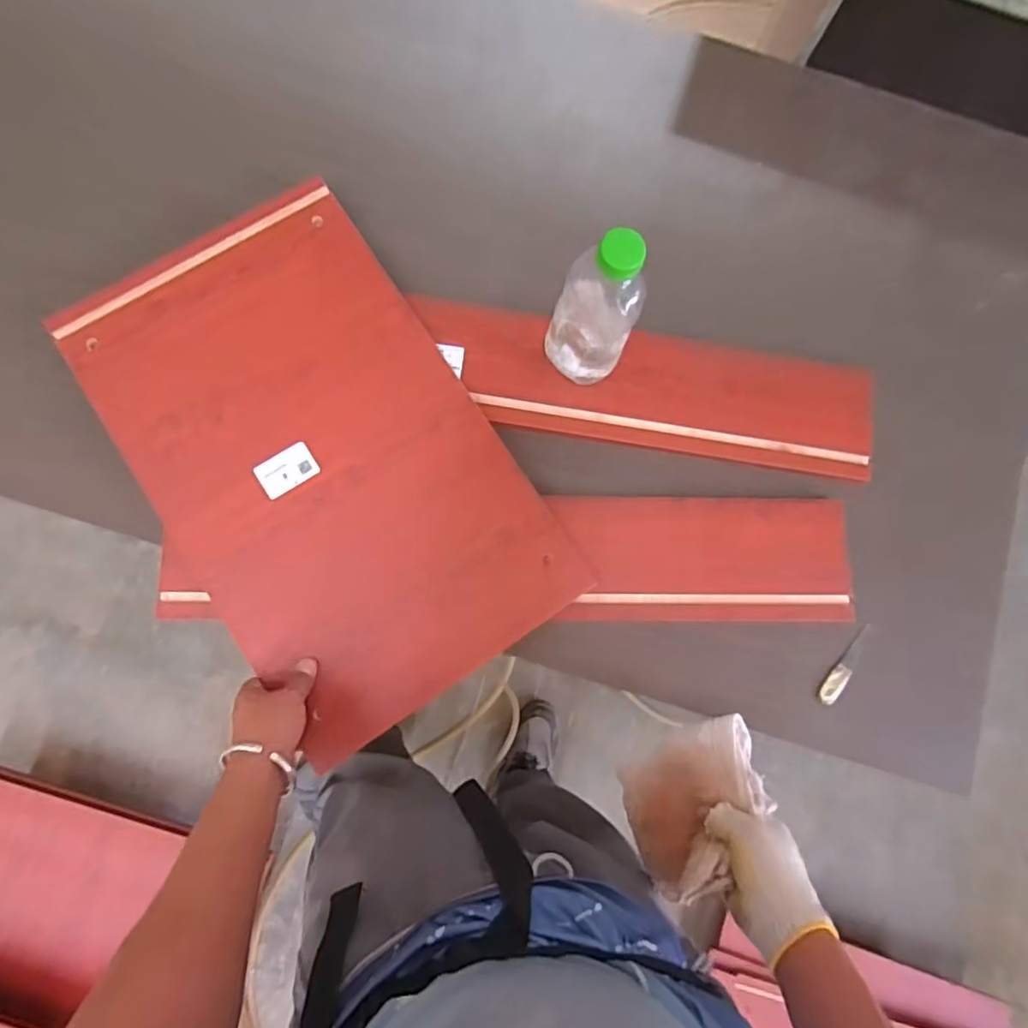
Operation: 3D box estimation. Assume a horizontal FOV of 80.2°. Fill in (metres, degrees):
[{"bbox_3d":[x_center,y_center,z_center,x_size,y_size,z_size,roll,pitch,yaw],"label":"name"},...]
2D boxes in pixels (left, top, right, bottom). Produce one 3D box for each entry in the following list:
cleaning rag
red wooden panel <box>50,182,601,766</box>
[{"bbox_3d":[0.173,0.279,0.603,0.090,0.112,0.168,42,82,3],"label":"cleaning rag"},{"bbox_3d":[-0.210,-0.068,0.667,0.337,0.028,0.568,-33,85,-7],"label":"red wooden panel"}]

